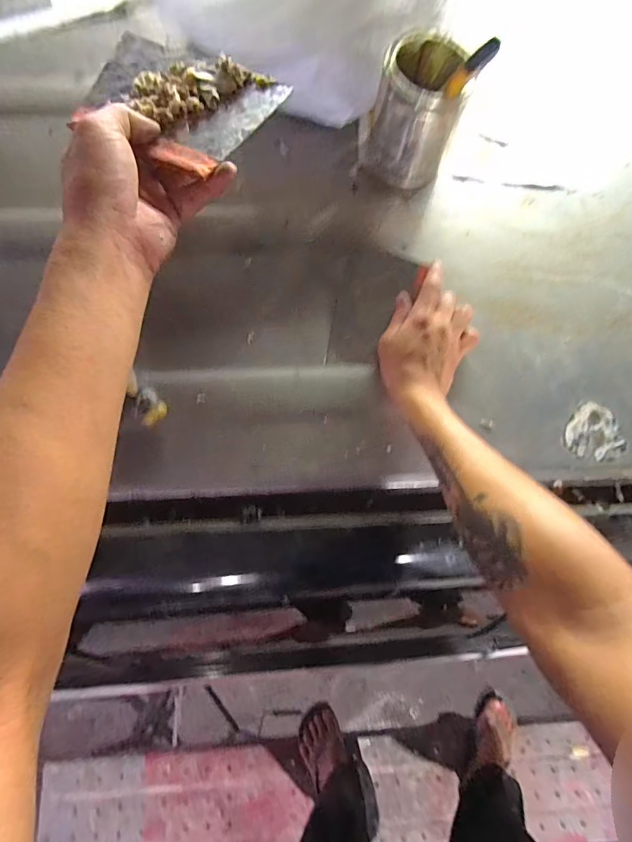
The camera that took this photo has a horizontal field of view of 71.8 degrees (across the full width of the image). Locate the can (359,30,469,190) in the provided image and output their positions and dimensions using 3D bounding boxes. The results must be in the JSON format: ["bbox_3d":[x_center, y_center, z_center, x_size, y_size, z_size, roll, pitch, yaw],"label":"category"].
[{"bbox_3d":[0.109,-0.354,0.497,0.104,0.114,0.105,0,79,-1],"label":"can"}]

